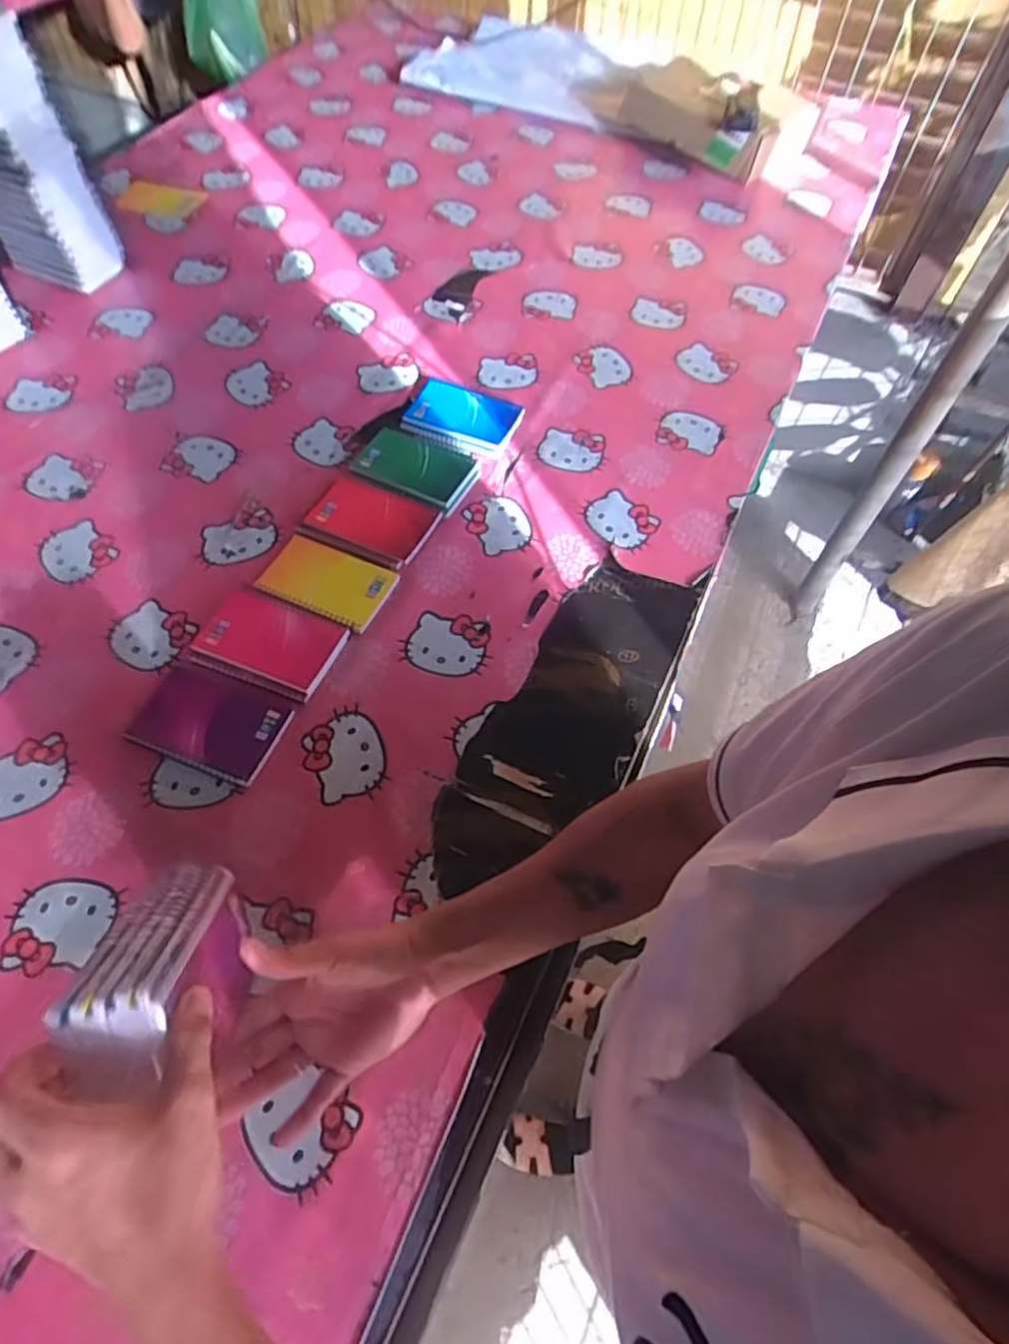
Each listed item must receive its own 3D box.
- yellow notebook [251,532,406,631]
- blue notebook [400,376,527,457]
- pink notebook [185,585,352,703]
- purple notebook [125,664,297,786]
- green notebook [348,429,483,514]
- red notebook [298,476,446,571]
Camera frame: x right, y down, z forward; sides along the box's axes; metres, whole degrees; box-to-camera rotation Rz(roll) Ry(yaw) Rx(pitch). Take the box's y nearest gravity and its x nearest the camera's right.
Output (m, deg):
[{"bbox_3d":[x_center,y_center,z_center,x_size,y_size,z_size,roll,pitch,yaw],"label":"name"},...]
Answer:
[{"bbox_3d":[-0.185,-0.098,0.715,0.131,0.012,0.082,24,60,6],"label":"yellow notebook"},{"bbox_3d":[-0.055,-0.318,0.846,0.136,0.017,0.101,18,60,9],"label":"blue notebook"},{"bbox_3d":[-0.234,-0.029,0.673,0.133,0.014,0.092,19,60,10],"label":"pink notebook"},{"bbox_3d":[-0.275,0.046,0.633,0.132,0.014,0.082,19,60,10],"label":"purple notebook"},{"bbox_3d":[-0.106,-0.245,0.808,0.141,0.017,0.096,23,61,12],"label":"green notebook"},{"bbox_3d":[-0.149,-0.171,0.759,0.141,0.018,0.096,17,63,15],"label":"red notebook"}]

